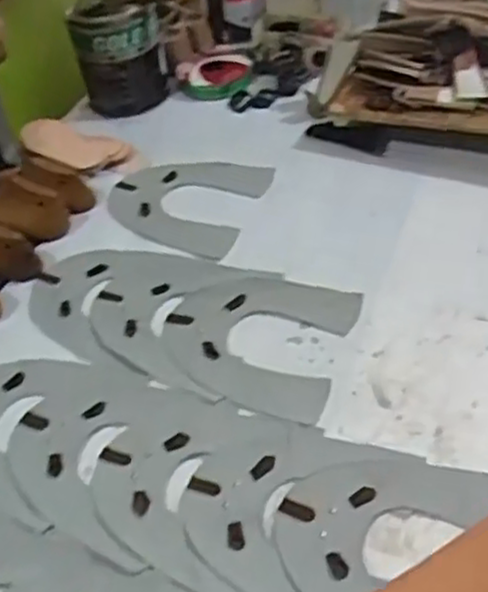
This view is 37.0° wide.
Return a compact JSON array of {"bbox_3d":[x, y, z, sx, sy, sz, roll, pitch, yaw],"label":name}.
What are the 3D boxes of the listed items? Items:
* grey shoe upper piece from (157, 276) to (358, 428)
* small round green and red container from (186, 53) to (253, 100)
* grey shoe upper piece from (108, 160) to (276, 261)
[{"bbox_3d":[0.007,0.036,0.648,0.162,0.011,0.150,11,48,18],"label":"grey shoe upper piece"},{"bbox_3d":[-0.033,-0.288,0.962,0.083,0.028,0.078,3,46,11],"label":"small round green and red container"},{"bbox_3d":[-0.067,-0.108,0.798,0.166,0.009,0.153,13,50,19],"label":"grey shoe upper piece"}]

